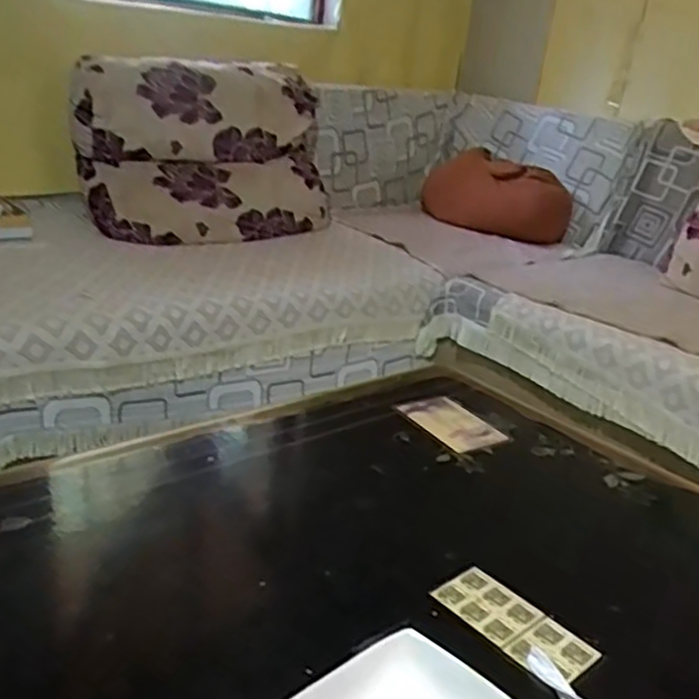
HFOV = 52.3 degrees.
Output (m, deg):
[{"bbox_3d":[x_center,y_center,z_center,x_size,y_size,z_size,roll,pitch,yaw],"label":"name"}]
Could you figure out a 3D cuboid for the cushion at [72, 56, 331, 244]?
[{"bbox_3d":[-0.250,-0.398,1.460,0.116,0.321,0.588,22,27,36],"label":"cushion"}]

